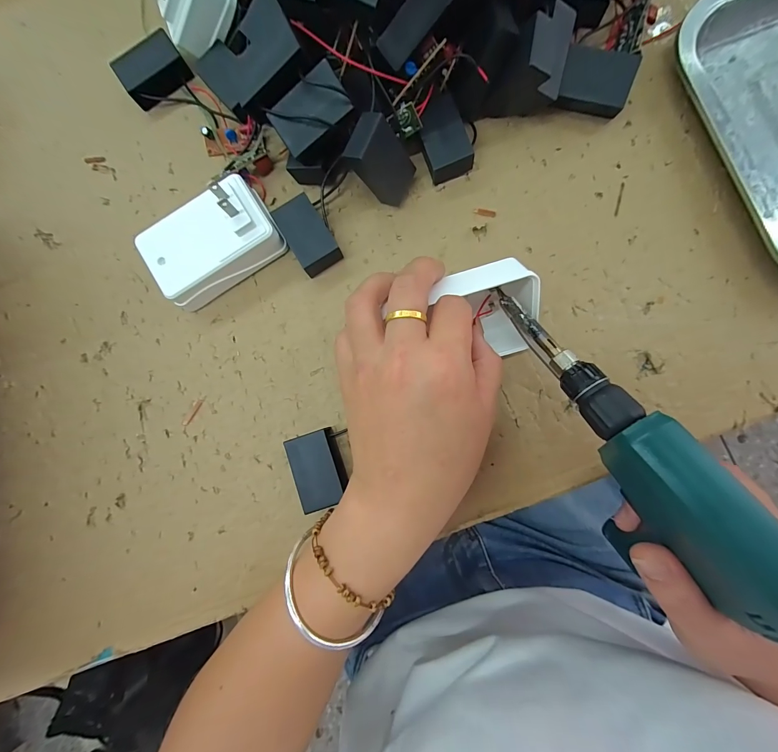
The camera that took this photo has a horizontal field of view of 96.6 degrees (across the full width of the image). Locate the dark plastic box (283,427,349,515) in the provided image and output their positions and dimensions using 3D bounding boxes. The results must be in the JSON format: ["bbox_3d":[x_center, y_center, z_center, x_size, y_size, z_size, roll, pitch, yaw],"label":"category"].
[{"bbox_3d":[-0.044,0.059,0.225,0.033,0.019,0.046,-19,84,3],"label":"dark plastic box"}]

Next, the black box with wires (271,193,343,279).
[{"bbox_3d":[-0.056,-0.097,0.240,0.028,0.020,0.047,-33,83,1],"label":"black box with wires"}]

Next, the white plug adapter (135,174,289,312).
[{"bbox_3d":[-0.119,-0.089,0.234,0.087,0.038,0.054,-30,83,2],"label":"white plug adapter"}]

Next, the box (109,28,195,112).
[{"bbox_3d":[-0.177,-0.228,0.261,0.047,0.017,0.034,-32,83,1],"label":"box"}]

